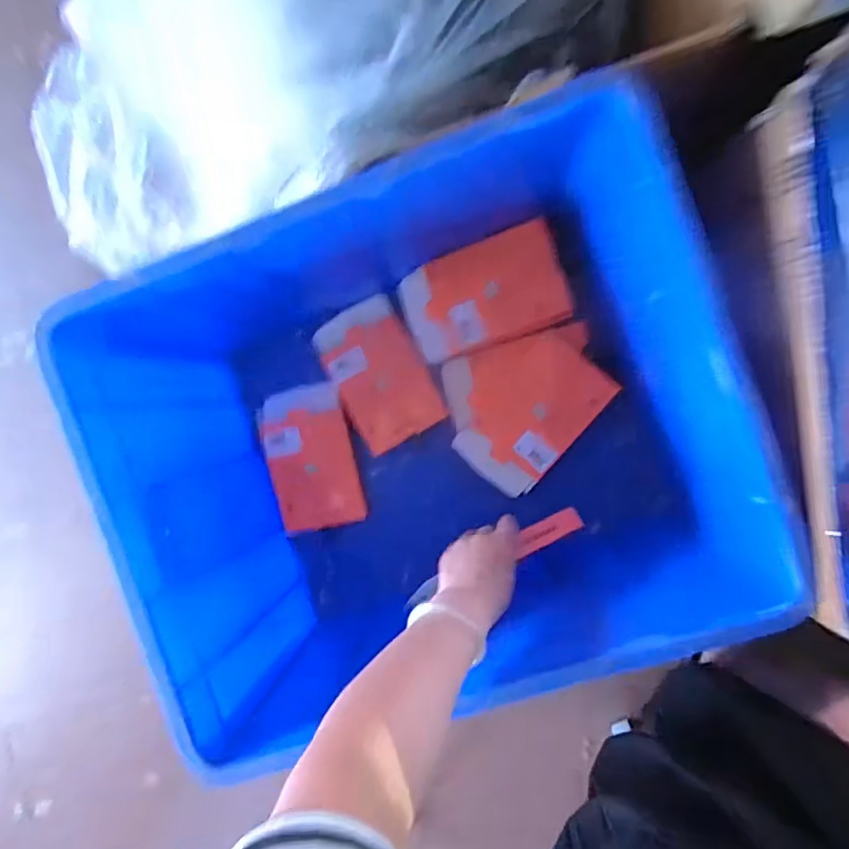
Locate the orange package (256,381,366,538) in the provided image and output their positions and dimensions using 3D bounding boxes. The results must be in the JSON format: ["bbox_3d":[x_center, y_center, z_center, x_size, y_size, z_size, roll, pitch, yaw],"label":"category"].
[{"bbox_3d":[-0.173,0.051,0.839,0.127,0.020,0.214,-13,91,7],"label":"orange package"}]

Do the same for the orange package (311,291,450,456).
[{"bbox_3d":[-0.069,-0.075,0.832,0.132,0.020,0.205,-28,89,7],"label":"orange package"}]

